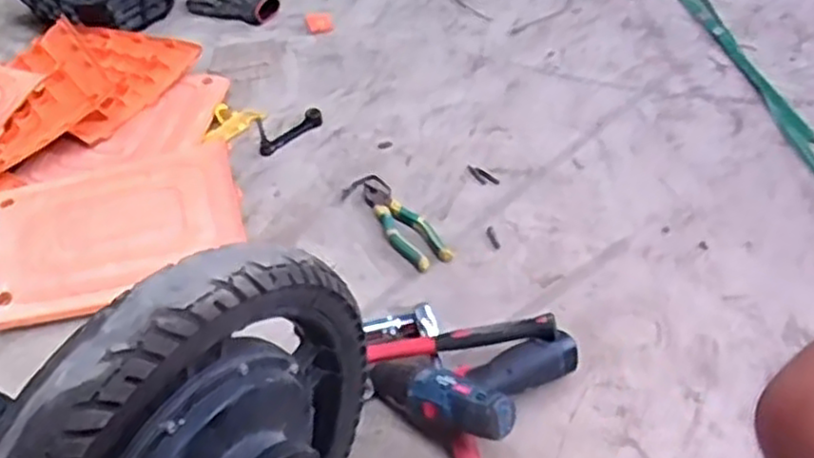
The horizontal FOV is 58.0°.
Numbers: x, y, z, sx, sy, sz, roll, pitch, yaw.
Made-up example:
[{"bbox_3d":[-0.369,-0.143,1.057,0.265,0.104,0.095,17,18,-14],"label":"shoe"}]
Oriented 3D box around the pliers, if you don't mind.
[{"bbox_3d":[-0.008,-0.011,1.026,0.059,0.016,0.193,-22,49,-19],"label":"pliers"}]

